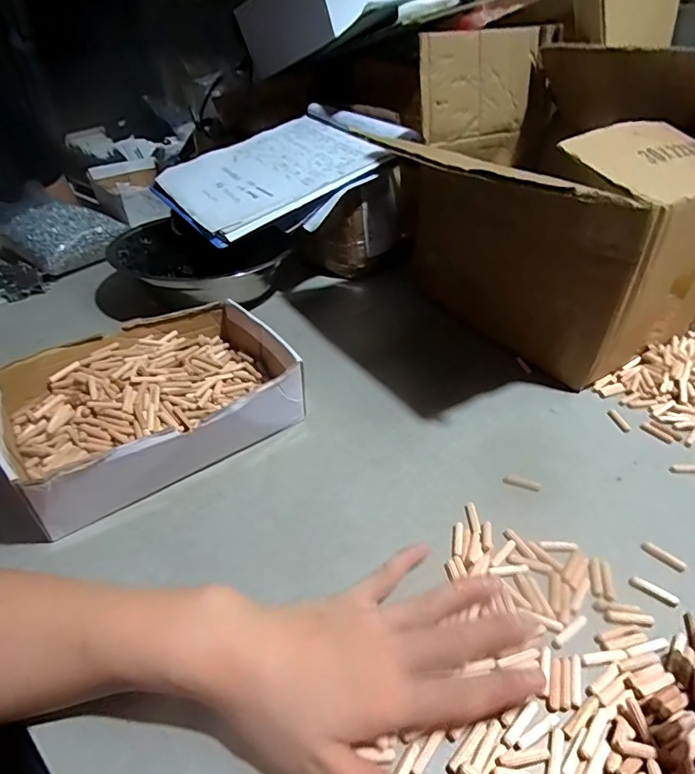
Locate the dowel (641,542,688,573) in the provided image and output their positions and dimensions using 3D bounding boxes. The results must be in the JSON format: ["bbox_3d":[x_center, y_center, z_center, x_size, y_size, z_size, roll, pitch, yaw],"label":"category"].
[{"bbox_3d":[0.235,0.127,0.354,0.030,0.006,0.007,28,45,31],"label":"dowel"}]

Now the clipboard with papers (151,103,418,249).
[{"bbox_3d":[-0.093,-0.310,0.680,0.315,0.033,0.230,-34,56,-17],"label":"clipboard with papers"}]

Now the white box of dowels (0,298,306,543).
[{"bbox_3d":[-0.182,0.007,0.452,0.252,0.059,0.197,-27,45,-31],"label":"white box of dowels"}]

